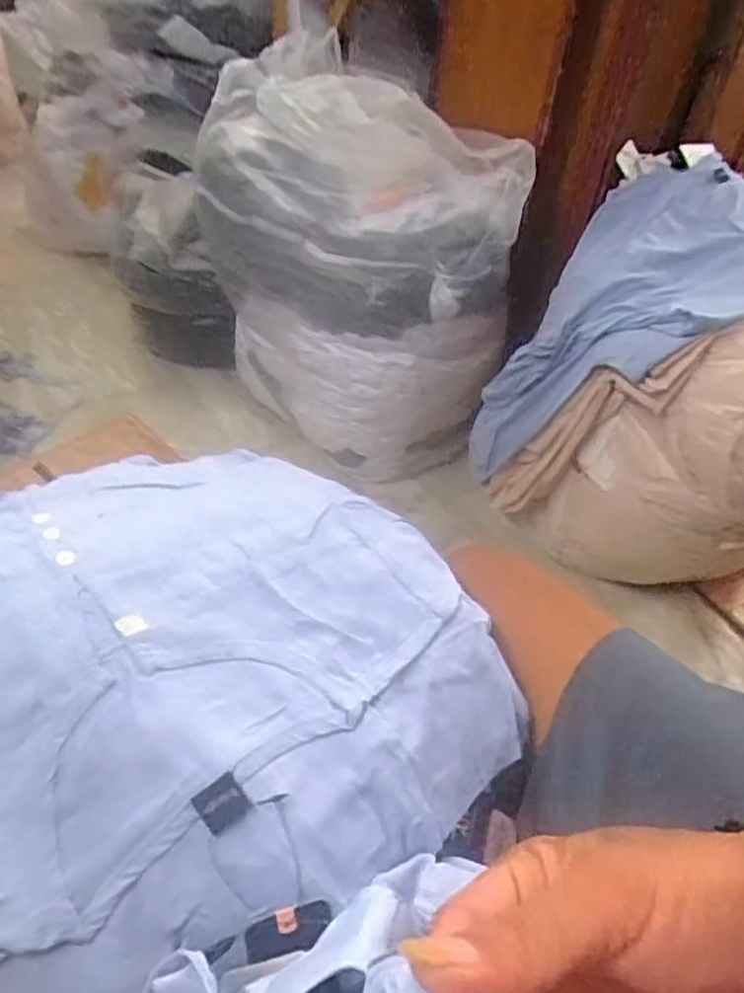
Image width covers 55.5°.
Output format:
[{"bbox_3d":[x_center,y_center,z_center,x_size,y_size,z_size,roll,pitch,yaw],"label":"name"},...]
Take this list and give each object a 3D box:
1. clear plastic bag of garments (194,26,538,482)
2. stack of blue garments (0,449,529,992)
[{"bbox_3d":[-0.036,-0.403,1.315,0.552,0.632,0.284,27,48,20],"label":"clear plastic bag of garments"},{"bbox_3d":[-0.130,0.116,0.464,0.366,0.122,0.386,34,51,26],"label":"stack of blue garments"}]

